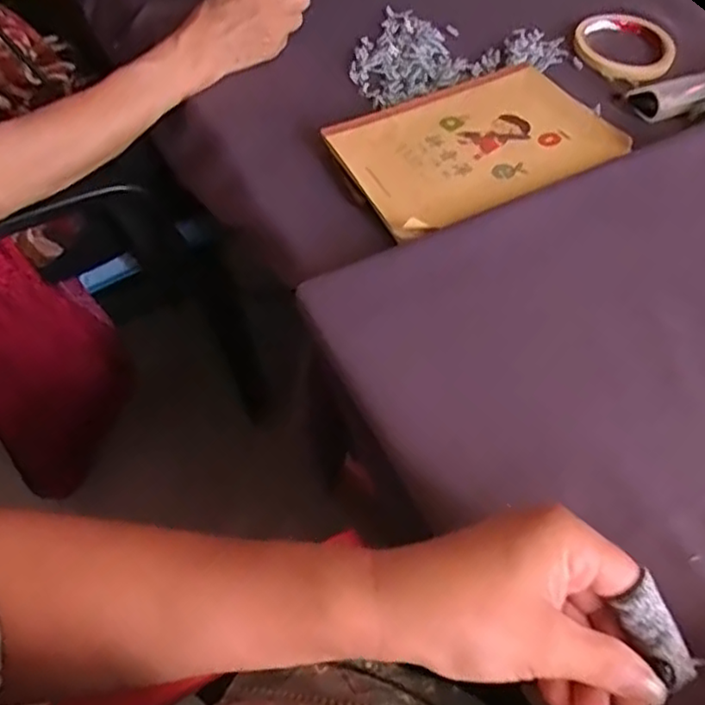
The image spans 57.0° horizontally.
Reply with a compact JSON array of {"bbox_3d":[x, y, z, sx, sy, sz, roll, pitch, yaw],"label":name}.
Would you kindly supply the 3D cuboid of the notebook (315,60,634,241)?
[{"bbox_3d":[0.096,-0.170,0.531,0.210,0.016,0.143,-26,61,-14],"label":"notebook"}]

